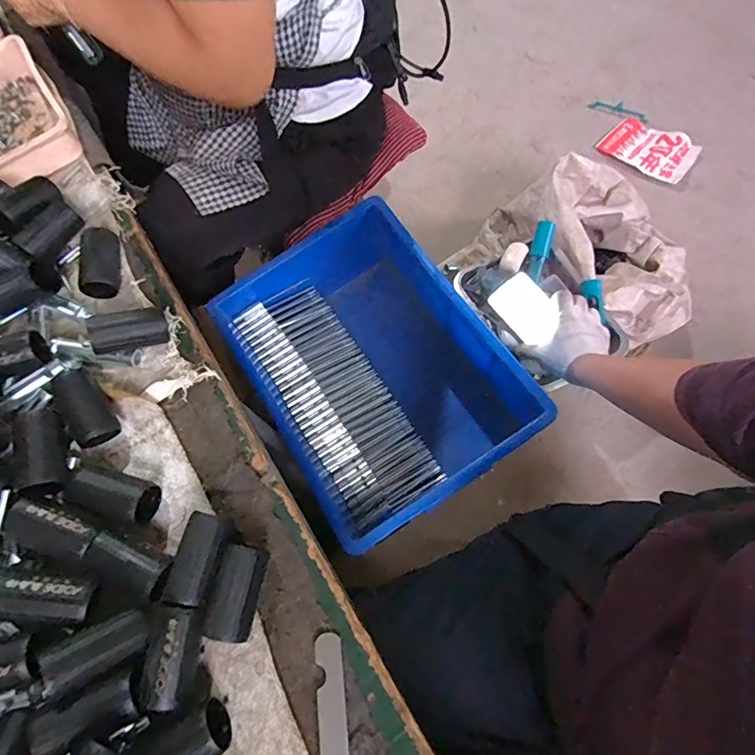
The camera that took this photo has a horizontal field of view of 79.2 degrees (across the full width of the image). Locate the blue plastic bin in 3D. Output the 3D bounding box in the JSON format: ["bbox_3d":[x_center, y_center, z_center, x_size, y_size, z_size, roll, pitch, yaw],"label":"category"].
[{"bbox_3d":[-0.012,-0.010,0.648,0.289,0.159,0.401,-31,71,-9],"label":"blue plastic bin"}]

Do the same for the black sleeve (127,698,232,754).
[{"bbox_3d":[-0.130,0.242,0.300,0.054,0.036,0.033,-24,70,-6],"label":"black sleeve"}]

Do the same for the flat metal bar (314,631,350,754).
[{"bbox_3d":[-0.027,0.256,0.305,0.020,0.005,0.148,-8,67,-2],"label":"flat metal bar"}]

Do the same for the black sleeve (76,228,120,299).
[{"bbox_3d":[-0.264,-0.114,0.438,0.037,0.041,0.065,-7,69,0],"label":"black sleeve"}]

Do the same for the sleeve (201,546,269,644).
[{"bbox_3d":[-0.101,0.156,0.336,0.033,0.032,0.060,7,70,6],"label":"sleeve"}]

